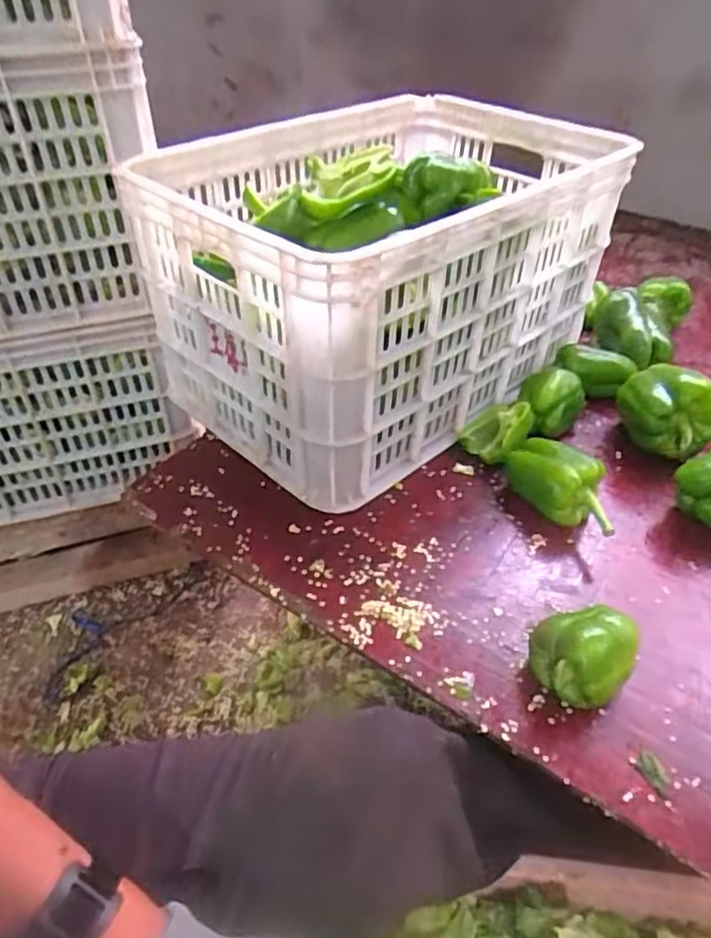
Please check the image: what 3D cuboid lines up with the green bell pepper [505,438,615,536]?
[{"bbox_3d":[0.217,0.018,0.674,0.128,0.072,0.067,28,49,27],"label":"green bell pepper"}]

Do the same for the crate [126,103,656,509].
[{"bbox_3d":[0.030,-0.236,0.783,0.489,0.296,0.353,-30,50,-29],"label":"crate"}]

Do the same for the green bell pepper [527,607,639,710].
[{"bbox_3d":[0.186,0.151,0.528,0.074,0.061,0.071,0,42,0],"label":"green bell pepper"}]

